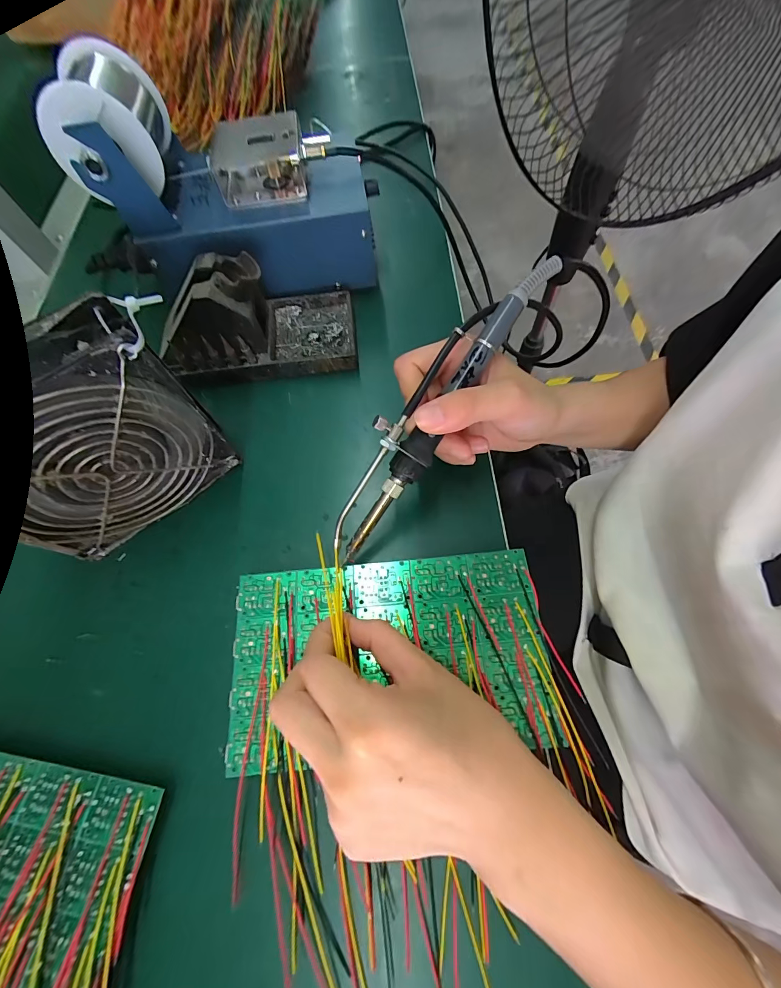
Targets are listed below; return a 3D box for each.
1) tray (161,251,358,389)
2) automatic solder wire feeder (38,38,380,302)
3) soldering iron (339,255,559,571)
[{"bbox_3d":[-0.103,-0.141,0.283,0.142,0.068,0.077,-9,66,-1],"label":"tray"},{"bbox_3d":[-0.119,-0.243,0.289,0.200,0.128,0.115,-7,66,-1],"label":"automatic solder wire feeder"},{"bbox_3d":[0.023,-0.048,0.203,0.030,0.023,0.201,36,94,15],"label":"soldering iron"}]

